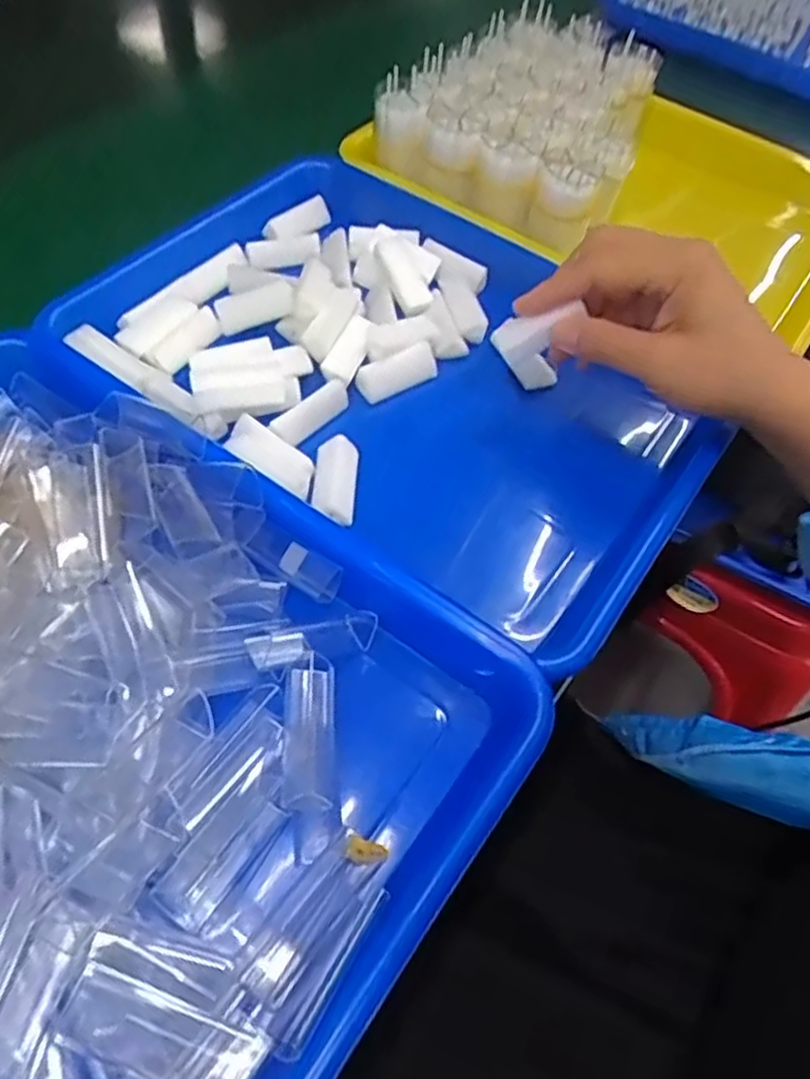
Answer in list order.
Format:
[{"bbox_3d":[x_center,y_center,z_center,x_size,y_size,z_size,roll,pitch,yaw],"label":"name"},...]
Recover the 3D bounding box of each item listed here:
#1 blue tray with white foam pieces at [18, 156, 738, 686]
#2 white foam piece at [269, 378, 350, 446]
[{"bbox_3d":[0.000,-0.089,0.413,0.328,0.056,0.237,36,60,17],"label":"blue tray with white foam pieces"},{"bbox_3d":[-0.048,-0.067,0.383,0.014,0.015,0.047,37,60,18],"label":"white foam piece"}]

